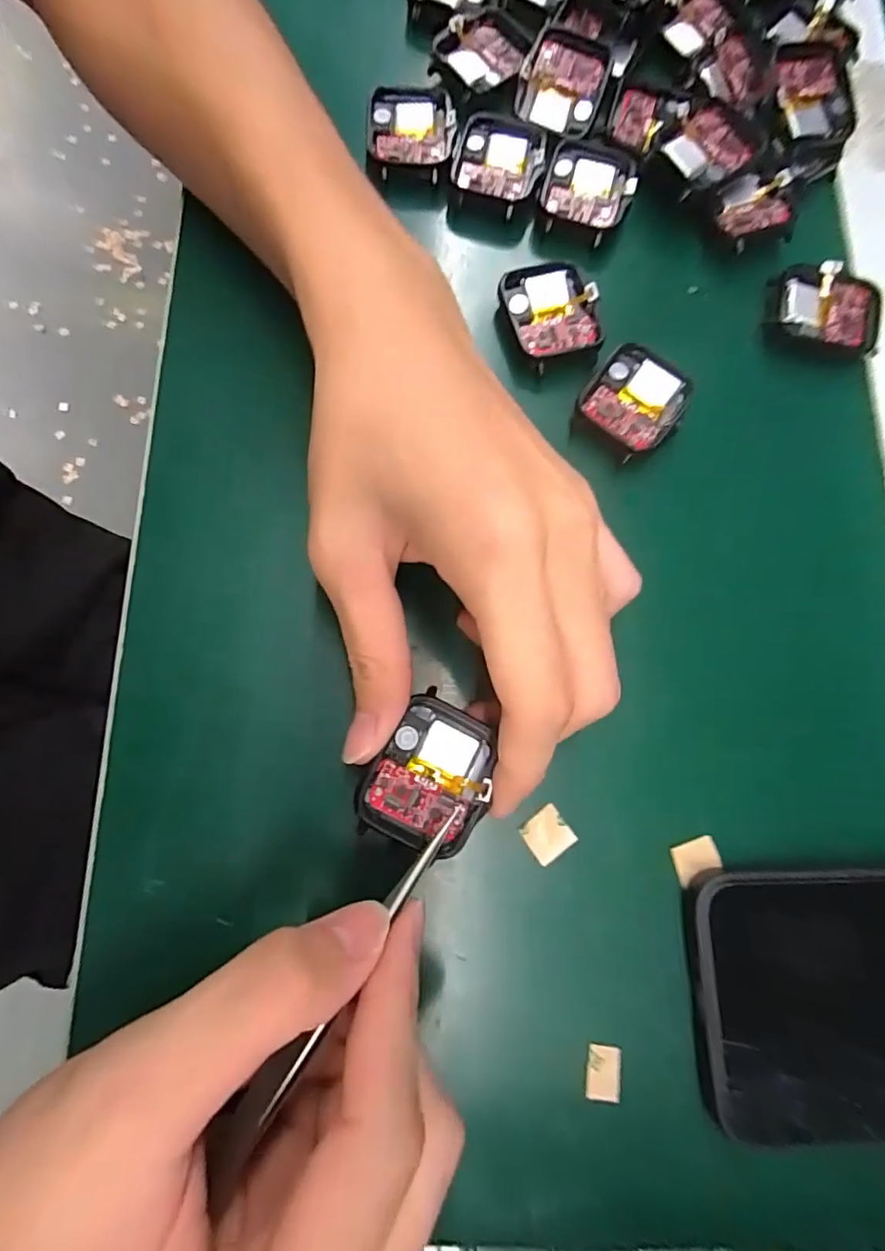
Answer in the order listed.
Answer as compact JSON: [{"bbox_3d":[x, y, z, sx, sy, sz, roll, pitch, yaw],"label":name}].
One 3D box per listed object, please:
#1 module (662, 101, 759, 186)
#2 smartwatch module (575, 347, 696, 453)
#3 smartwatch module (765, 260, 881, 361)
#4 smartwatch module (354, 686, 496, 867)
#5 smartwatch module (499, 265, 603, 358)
[{"bbox_3d":[0.115,-0.203,0.228,0.033,0.008,0.036,38,78,4],"label":"module"},{"bbox_3d":[0.077,-0.089,0.211,0.037,0.007,0.037,36,78,4],"label":"smartwatch module"},{"bbox_3d":[0.162,-0.133,0.223,0.045,0.007,0.034,19,77,0],"label":"smartwatch module"},{"bbox_3d":[-0.003,0.046,0.165,0.037,0.010,0.044,24,80,4],"label":"smartwatch module"},{"bbox_3d":[0.045,-0.128,0.216,0.035,0.007,0.040,-14,79,-7],"label":"smartwatch module"}]

